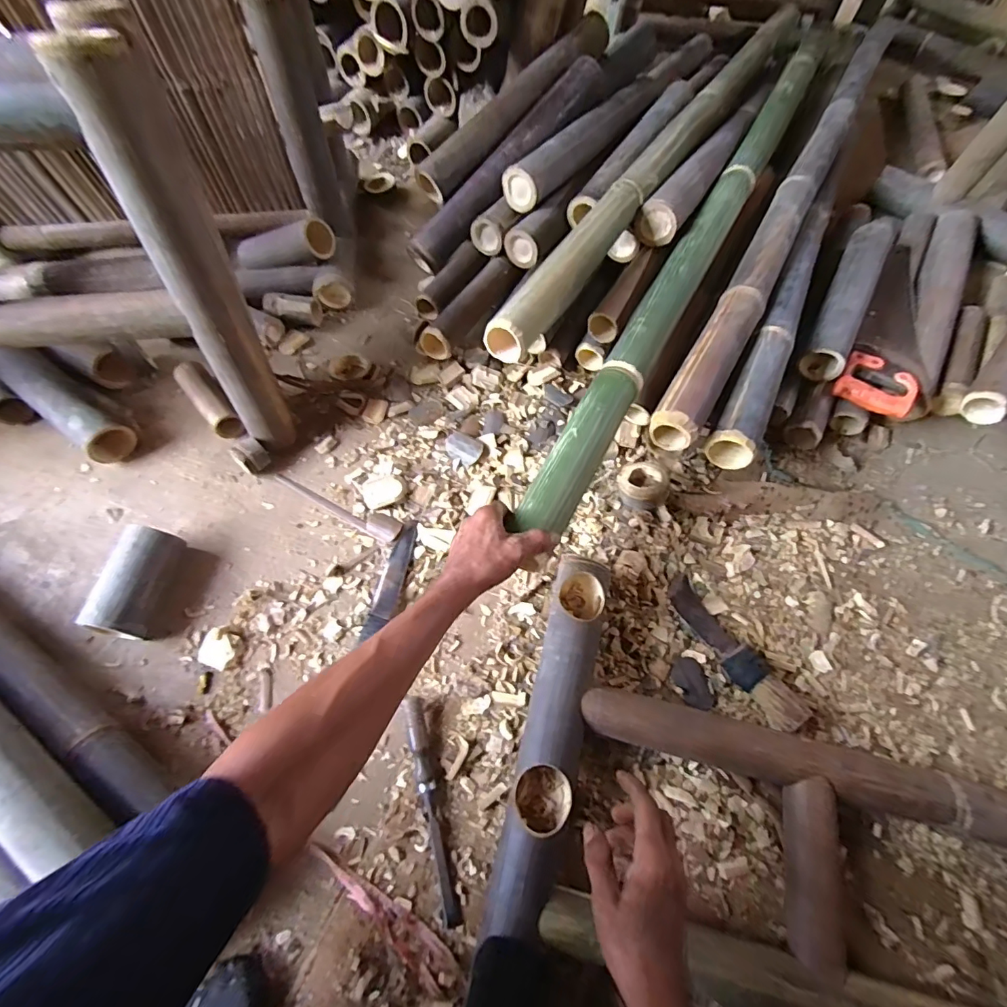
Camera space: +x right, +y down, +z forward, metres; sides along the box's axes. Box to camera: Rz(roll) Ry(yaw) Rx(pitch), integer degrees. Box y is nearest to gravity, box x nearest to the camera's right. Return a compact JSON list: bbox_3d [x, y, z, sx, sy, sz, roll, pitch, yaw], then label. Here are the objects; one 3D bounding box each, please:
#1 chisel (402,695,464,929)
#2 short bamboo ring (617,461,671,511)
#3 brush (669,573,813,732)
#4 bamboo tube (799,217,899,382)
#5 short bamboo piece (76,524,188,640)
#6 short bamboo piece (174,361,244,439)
[{"bbox_3d":[-0.089,0.366,0.585,0.022,0.023,0.244,-13,64,-7],"label":"chisel"},{"bbox_3d":[0.224,-0.033,0.768,0.077,0.051,0.084,0,63,-1],"label":"short bamboo ring"},{"bbox_3d":[0.311,0.199,0.660,0.053,0.041,0.232,-28,67,-14],"label":"brush"},{"bbox_3d":[0.635,-0.385,0.882,0.071,0.083,0.400,28,66,13],"label":"bamboo tube"},{"bbox_3d":[-0.511,0.113,0.674,0.080,0.075,0.146,14,63,6],"label":"short bamboo piece"},{"bbox_3d":[-0.504,-0.174,0.826,0.051,0.057,0.161,-37,69,-18],"label":"short bamboo piece"}]

